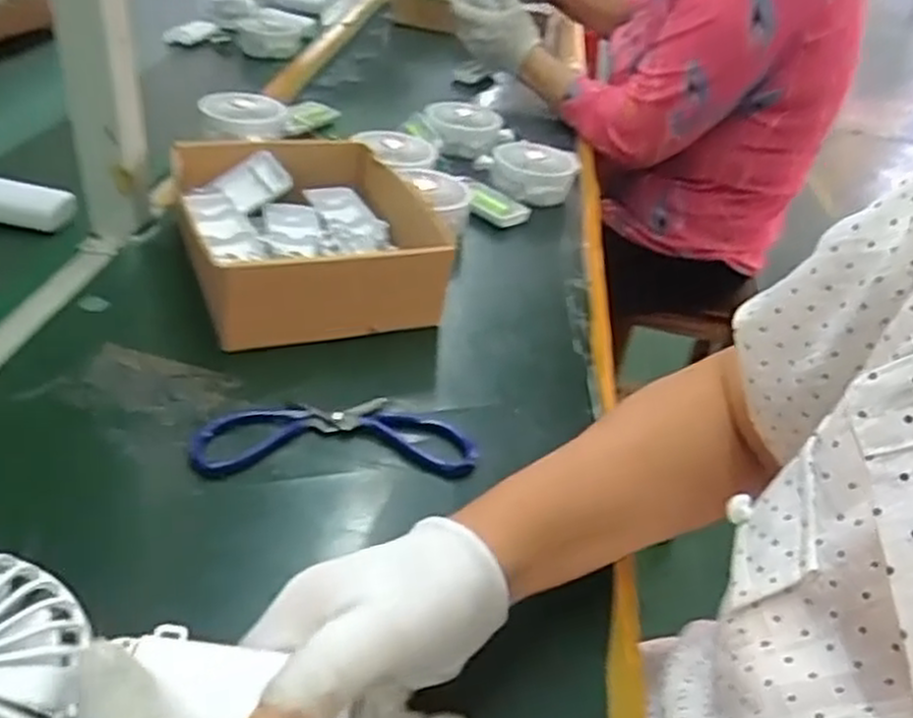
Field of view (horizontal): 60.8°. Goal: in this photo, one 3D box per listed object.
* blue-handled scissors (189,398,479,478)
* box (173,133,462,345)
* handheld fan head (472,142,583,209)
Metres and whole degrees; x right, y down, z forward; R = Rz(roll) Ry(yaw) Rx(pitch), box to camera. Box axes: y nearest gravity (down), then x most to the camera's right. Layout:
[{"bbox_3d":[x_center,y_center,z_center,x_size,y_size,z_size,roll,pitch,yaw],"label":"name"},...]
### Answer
[{"bbox_3d":[-0.075,0.046,0.494,0.172,0.014,0.068,0,36,-10],"label":"blue-handled scissors"},{"bbox_3d":[-0.123,-0.100,0.636,0.177,0.071,0.215,-10,39,-23],"label":"box"},{"bbox_3d":[0.077,-0.207,0.857,0.108,0.043,0.069,10,36,4],"label":"handheld fan head"}]

